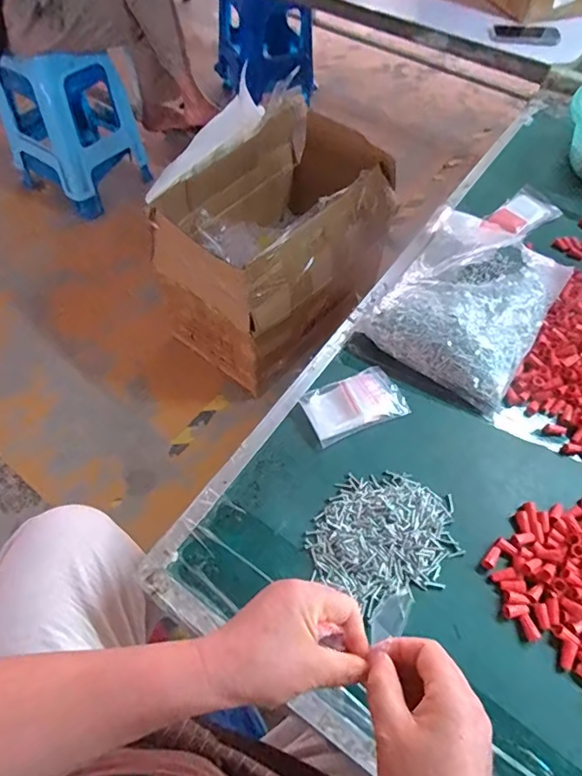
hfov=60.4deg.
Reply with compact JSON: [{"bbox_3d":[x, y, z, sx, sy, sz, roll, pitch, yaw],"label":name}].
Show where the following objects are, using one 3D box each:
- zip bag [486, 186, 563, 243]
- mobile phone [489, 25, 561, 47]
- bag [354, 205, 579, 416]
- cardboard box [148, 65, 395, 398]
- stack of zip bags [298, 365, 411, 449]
[{"bbox_3d":[0.369,-0.279,0.802,0.137,0.015,0.073,-35,64,-21],"label":"zip bag"},{"bbox_3d":[0.550,-0.831,1.176,0.158,0.011,0.081,6,57,3],"label":"mobile phone"},{"bbox_3d":[0.248,-0.141,0.670,0.198,0.076,0.309,30,61,18],"label":"bag"},{"bbox_3d":[-0.031,-0.444,1.461,0.450,0.463,0.685,35,63,20],"label":"cardboard box"},{"bbox_3d":[0.076,0.019,0.602,0.117,0.008,0.072,-20,59,-14],"label":"stack of zip bags"}]

